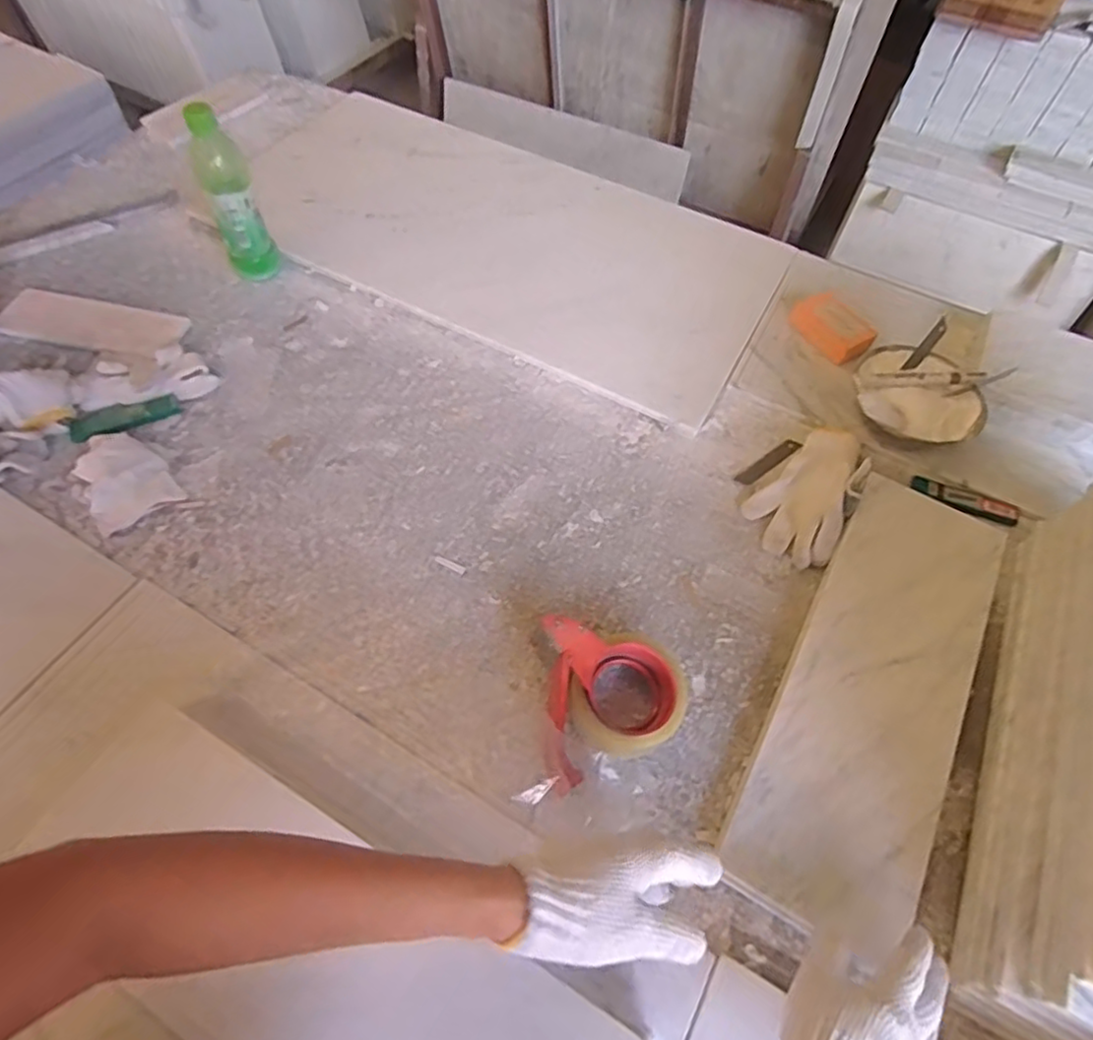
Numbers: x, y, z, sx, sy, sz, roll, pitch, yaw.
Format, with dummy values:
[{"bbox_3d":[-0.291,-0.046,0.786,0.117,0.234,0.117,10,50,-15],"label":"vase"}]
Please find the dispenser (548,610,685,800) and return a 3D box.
[{"bbox_3d":[0.058,0.162,0.561,0.126,0.060,0.143,0,58,-1],"label":"dispenser"}]

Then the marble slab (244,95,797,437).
[{"bbox_3d":[-0.081,-0.429,0.954,0.791,0.031,0.406,27,60,15],"label":"marble slab"}]

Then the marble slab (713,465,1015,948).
[{"bbox_3d":[0.314,0.149,0.599,0.156,0.013,0.445,27,62,15],"label":"marble slab"}]

